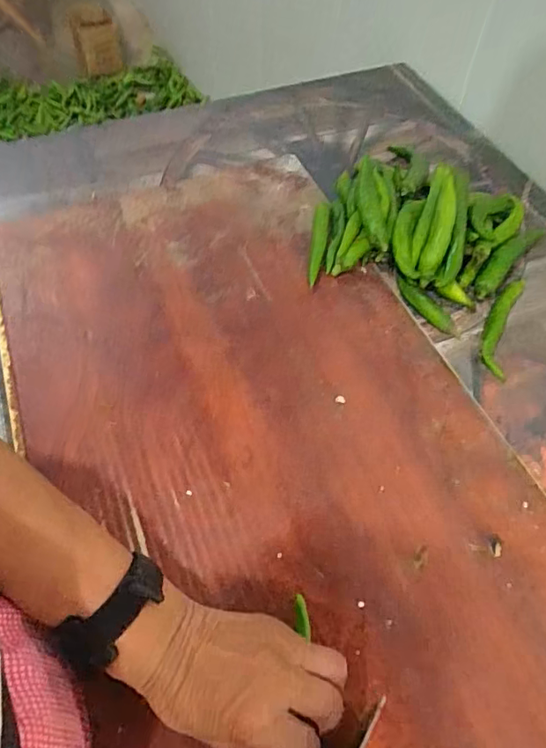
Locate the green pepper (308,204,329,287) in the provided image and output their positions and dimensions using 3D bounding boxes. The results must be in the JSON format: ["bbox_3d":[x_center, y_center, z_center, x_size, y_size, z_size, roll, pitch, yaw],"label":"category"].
[{"bbox_3d":[0.053,-0.156,0.610,0.018,0.020,0.129,7,54,3],"label":"green pepper"}]

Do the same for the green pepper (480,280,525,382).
[{"bbox_3d":[0.241,-0.055,0.554,0.029,0.011,0.143,20,56,12],"label":"green pepper"}]

